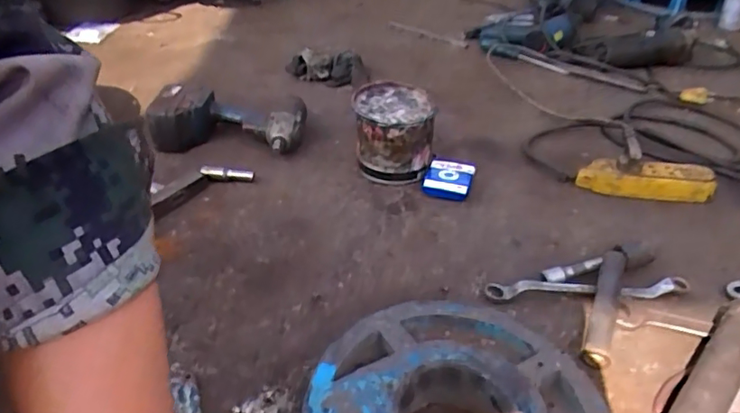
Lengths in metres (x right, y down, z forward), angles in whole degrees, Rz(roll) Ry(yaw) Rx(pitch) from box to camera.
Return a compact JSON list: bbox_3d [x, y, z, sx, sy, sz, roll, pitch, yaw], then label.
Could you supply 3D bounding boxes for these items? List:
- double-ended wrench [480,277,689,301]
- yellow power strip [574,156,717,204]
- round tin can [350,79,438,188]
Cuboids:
[{"bbox_3d":[0.246,0.092,0.618,0.219,0.024,0.019,4,35,1],"label":"double-ended wrench"},{"bbox_3d":[0.398,-0.039,0.786,0.184,0.047,0.054,8,35,5],"label":"yellow power strip"},{"bbox_3d":[0.035,-0.108,0.836,0.119,0.113,0.135,-2,36,-5],"label":"round tin can"}]

